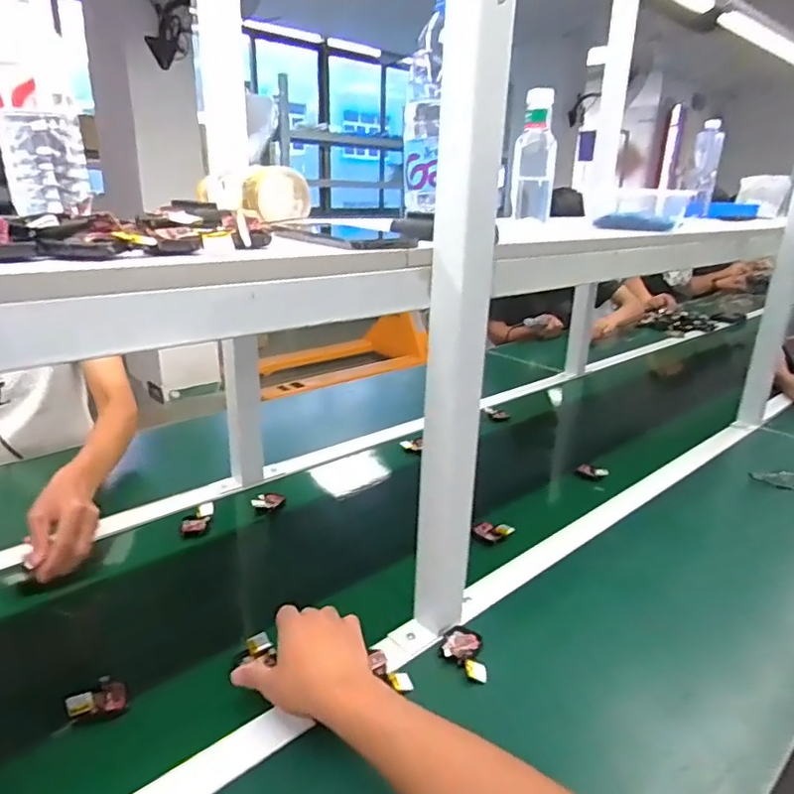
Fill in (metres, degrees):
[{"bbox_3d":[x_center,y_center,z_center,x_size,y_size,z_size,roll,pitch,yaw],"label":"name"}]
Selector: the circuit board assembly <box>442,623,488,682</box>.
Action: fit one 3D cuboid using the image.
[{"bbox_3d":[0.070,0.268,0.617,0.045,0.015,0.068,3,20,3],"label":"circuit board assembly"}]

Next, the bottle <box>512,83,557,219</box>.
[{"bbox_3d":[0.225,-0.392,0.949,0.067,0.187,0.059,7,21,13],"label":"bottle"}]

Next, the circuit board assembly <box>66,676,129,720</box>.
[{"bbox_3d":[-0.282,0.286,0.547,0.049,0.017,0.031,-13,25,-36],"label":"circuit board assembly"}]

